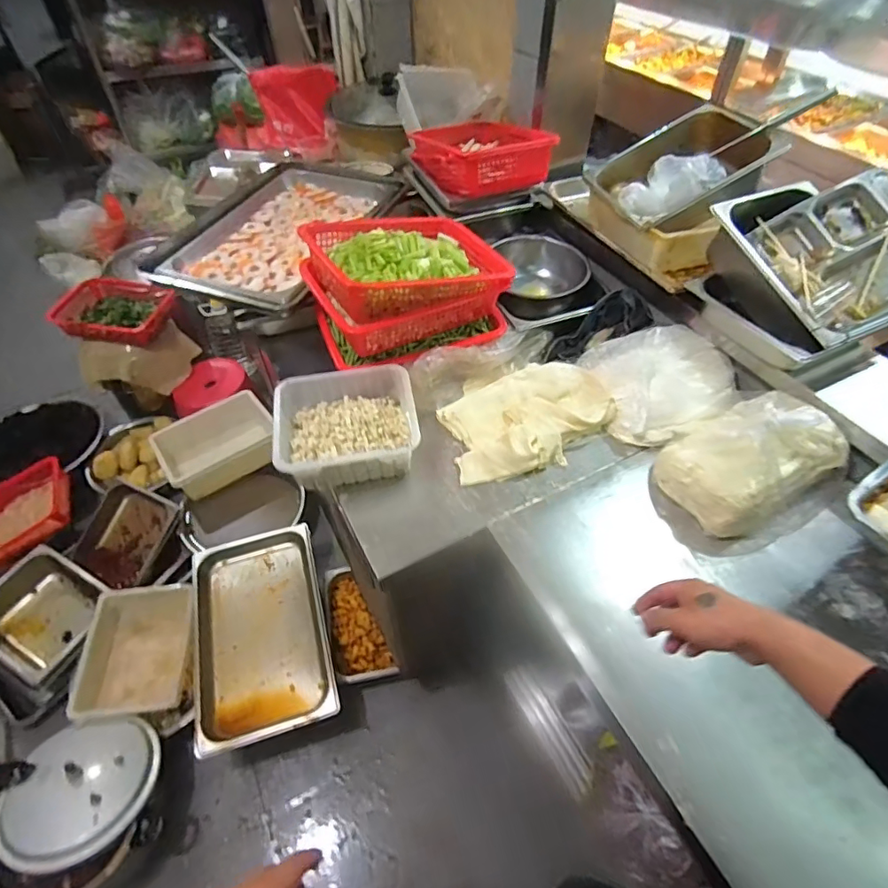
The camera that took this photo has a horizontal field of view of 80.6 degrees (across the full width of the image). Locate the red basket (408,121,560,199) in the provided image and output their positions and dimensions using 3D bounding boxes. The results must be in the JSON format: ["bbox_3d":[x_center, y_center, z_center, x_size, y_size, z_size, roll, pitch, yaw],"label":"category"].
[{"bbox_3d":[0.091,-0.709,1.275,0.254,0.093,0.277,-18,52,-14],"label":"red basket"}]

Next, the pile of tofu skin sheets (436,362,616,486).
[{"bbox_3d":[0.155,-0.057,0.975,0.310,0.049,0.229,-14,51,-11],"label":"pile of tofu skin sheets"}]

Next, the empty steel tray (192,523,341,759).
[{"bbox_3d":[-0.475,0.474,1.359,0.324,0.073,0.532,-14,51,-11],"label":"empty steel tray"}]

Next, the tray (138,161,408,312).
[{"bbox_3d":[-0.374,-0.517,1.217,0.382,0.041,0.622,13,51,12],"label":"tray"}]

